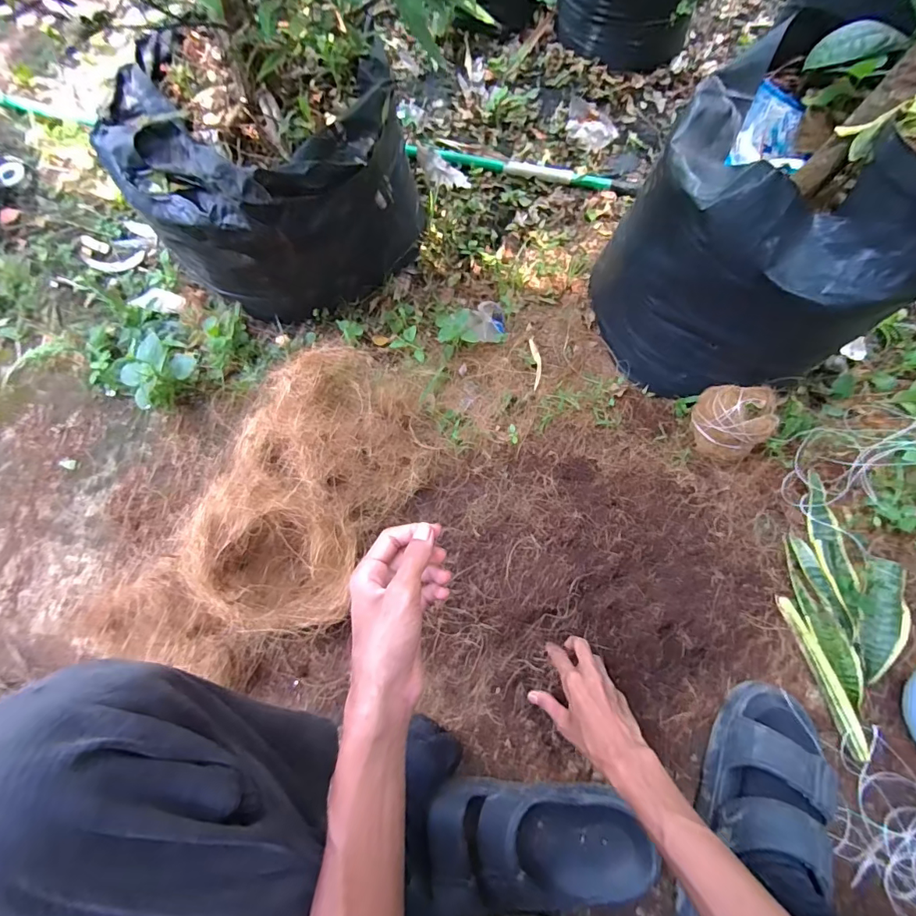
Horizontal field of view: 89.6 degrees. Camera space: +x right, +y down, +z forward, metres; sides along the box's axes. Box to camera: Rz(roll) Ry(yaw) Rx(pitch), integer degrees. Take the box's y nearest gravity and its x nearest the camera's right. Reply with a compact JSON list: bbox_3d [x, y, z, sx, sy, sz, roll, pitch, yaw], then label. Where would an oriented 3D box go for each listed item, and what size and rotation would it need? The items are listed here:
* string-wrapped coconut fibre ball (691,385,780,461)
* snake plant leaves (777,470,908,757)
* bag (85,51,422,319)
[{"bbox_3d":[0.370,-0.051,0.618,0.079,0.088,0.083,0,71,1],"label":"string-wrapped coconut fibre ball"},{"bbox_3d":[0.476,0.188,0.578,0.154,0.031,0.276,30,74,11],"label":"snake plant leaves"},{"bbox_3d":[-0.247,-0.402,0.659,0.306,0.247,0.361,43,76,14],"label":"bag"}]

